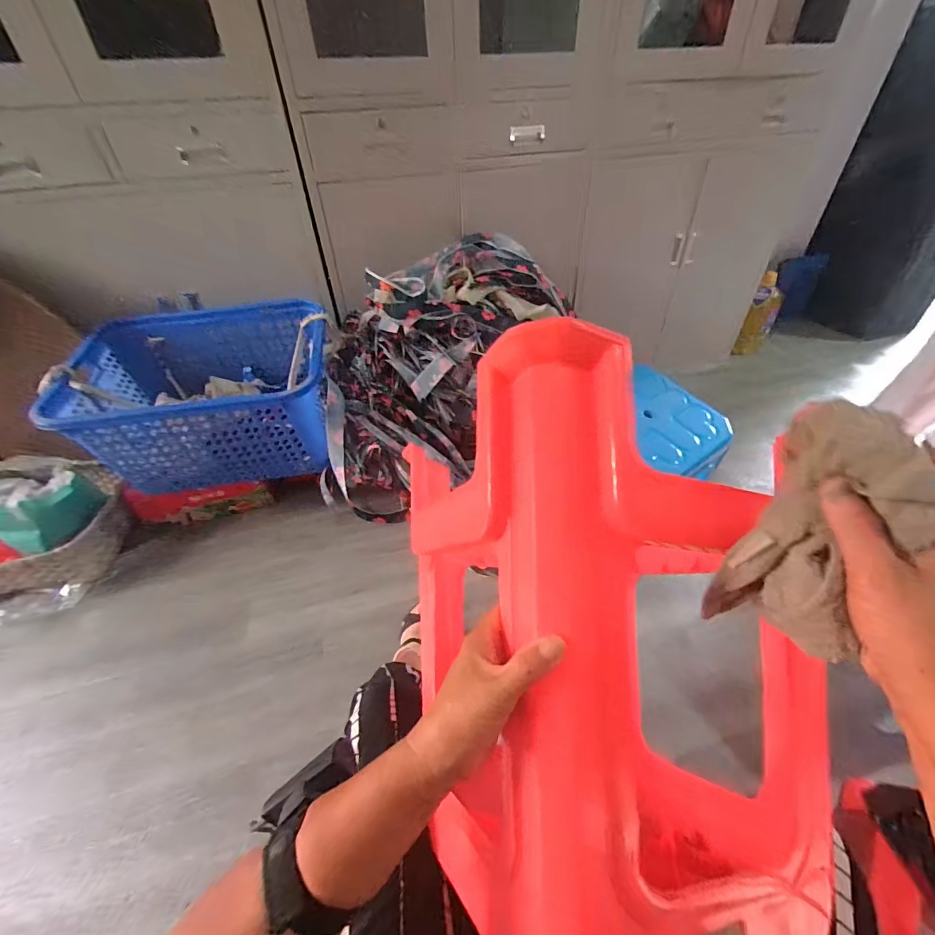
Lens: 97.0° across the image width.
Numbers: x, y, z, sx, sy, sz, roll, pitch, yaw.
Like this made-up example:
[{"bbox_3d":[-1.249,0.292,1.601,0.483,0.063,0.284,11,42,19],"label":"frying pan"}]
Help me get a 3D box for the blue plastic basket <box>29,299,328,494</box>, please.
[{"bbox_3d":[-0.667,-0.197,1.145,0.568,0.331,0.487,-13,43,-10],"label":"blue plastic basket"}]

